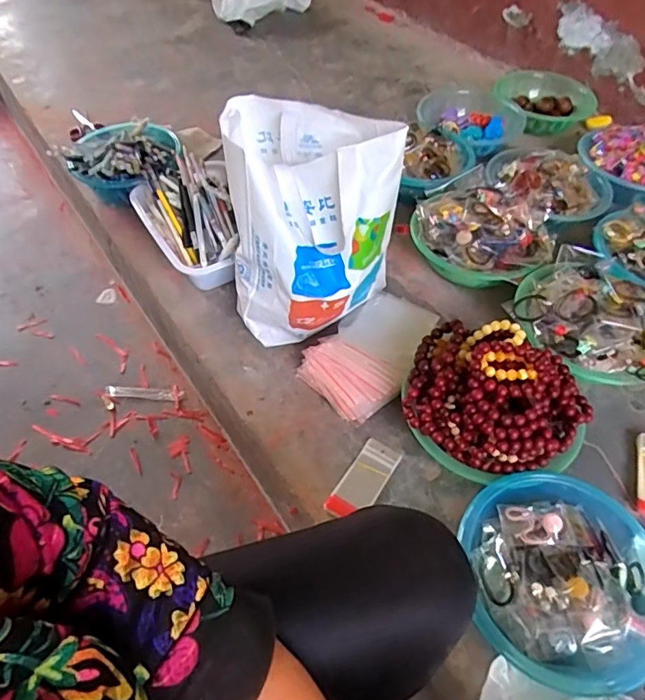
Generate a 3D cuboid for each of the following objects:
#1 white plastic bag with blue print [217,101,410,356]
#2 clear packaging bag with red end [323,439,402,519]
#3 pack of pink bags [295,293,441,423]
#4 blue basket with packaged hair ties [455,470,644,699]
[{"bbox_3d":[-0.015,-0.178,0.752,0.231,0.290,0.190,-3,52,-5],"label":"white plastic bag with blue print"},{"bbox_3d":[0.055,0.178,0.694,0.051,0.005,0.118,32,62,15],"label":"clear packaging bag with red end"},{"bbox_3d":[0.079,-0.003,0.785,0.146,0.058,0.224,35,58,22],"label":"pack of pink bags"},{"bbox_3d":[0.279,0.257,0.587,0.220,0.065,0.217,1,52,-2],"label":"blue basket with packaged hair ties"}]

